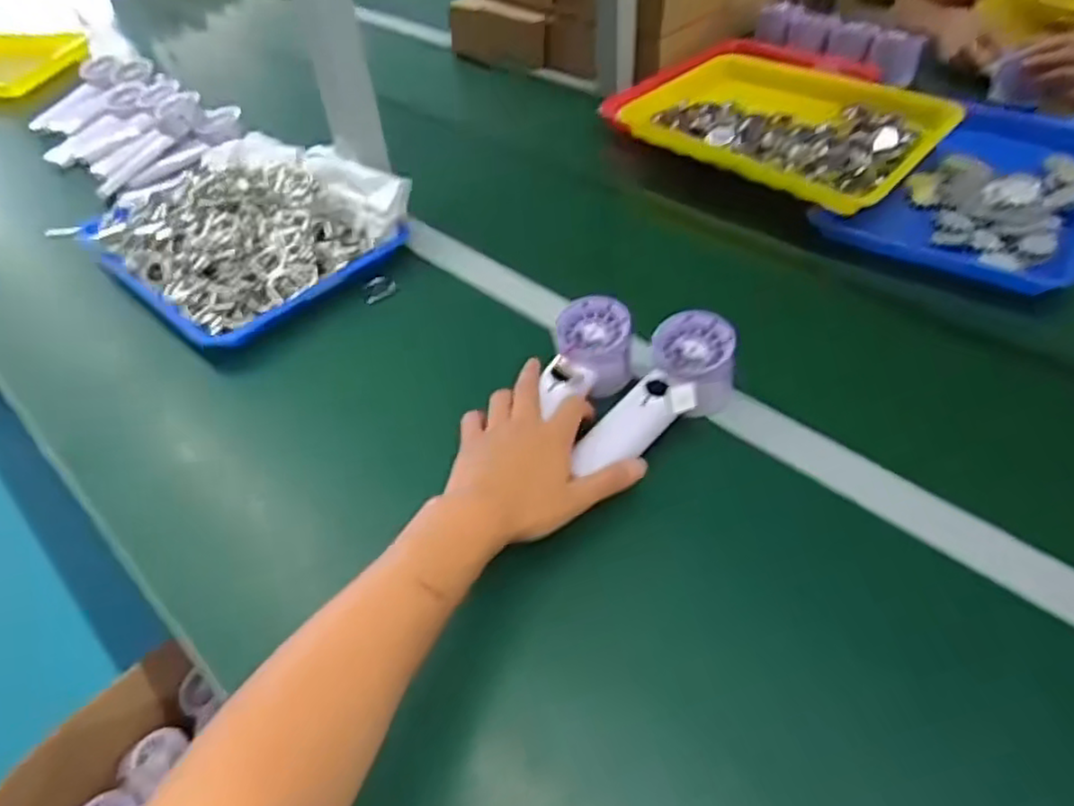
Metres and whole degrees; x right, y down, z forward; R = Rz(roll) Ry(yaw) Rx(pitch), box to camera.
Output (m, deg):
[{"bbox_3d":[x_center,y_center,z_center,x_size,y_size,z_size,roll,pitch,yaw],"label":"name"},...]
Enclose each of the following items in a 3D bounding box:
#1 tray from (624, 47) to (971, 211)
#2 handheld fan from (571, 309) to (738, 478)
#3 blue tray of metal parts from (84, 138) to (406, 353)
[{"bbox_3d":[0.272,-0.338,0.834,0.343,0.053,0.199,33,57,32],"label":"tray"},{"bbox_3d":[0.098,-0.003,0.570,0.162,0.050,0.070,-44,54,-8],"label":"handheld fan"},{"bbox_3d":[-0.323,-0.193,0.758,0.299,0.065,0.247,29,55,29],"label":"blue tray of metal parts"}]

